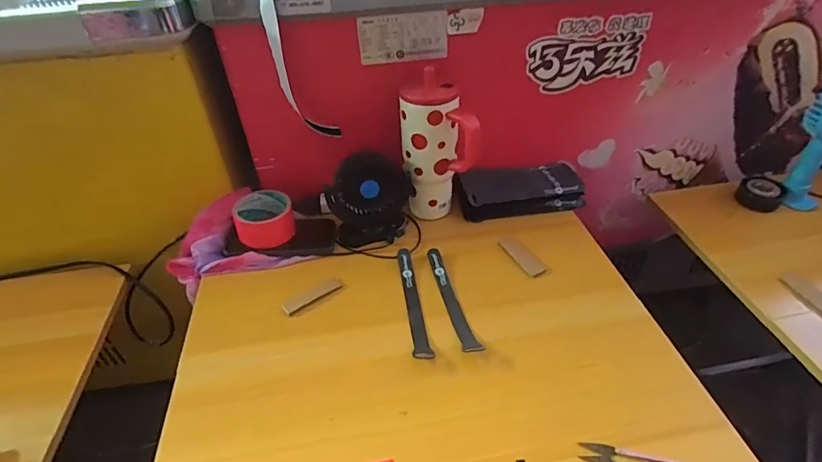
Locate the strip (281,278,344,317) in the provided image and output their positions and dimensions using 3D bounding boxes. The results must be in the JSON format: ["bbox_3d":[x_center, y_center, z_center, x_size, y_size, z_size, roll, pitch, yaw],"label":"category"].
[{"bbox_3d":[-0.135,0.088,0.626,0.083,0.004,0.025,-28,46,-27],"label":"strip"}]

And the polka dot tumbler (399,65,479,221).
[{"bbox_3d":[0.041,-0.106,0.678,0.086,0.217,0.102,-15,41,-14],"label":"polka dot tumbler"}]

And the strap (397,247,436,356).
[{"bbox_3d":[0.002,0.093,0.612,0.023,0.012,0.190,-7,40,-6],"label":"strap"}]

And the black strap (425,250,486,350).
[{"bbox_3d":[0.054,0.089,0.614,0.023,0.012,0.187,-10,40,-9],"label":"black strap"}]

